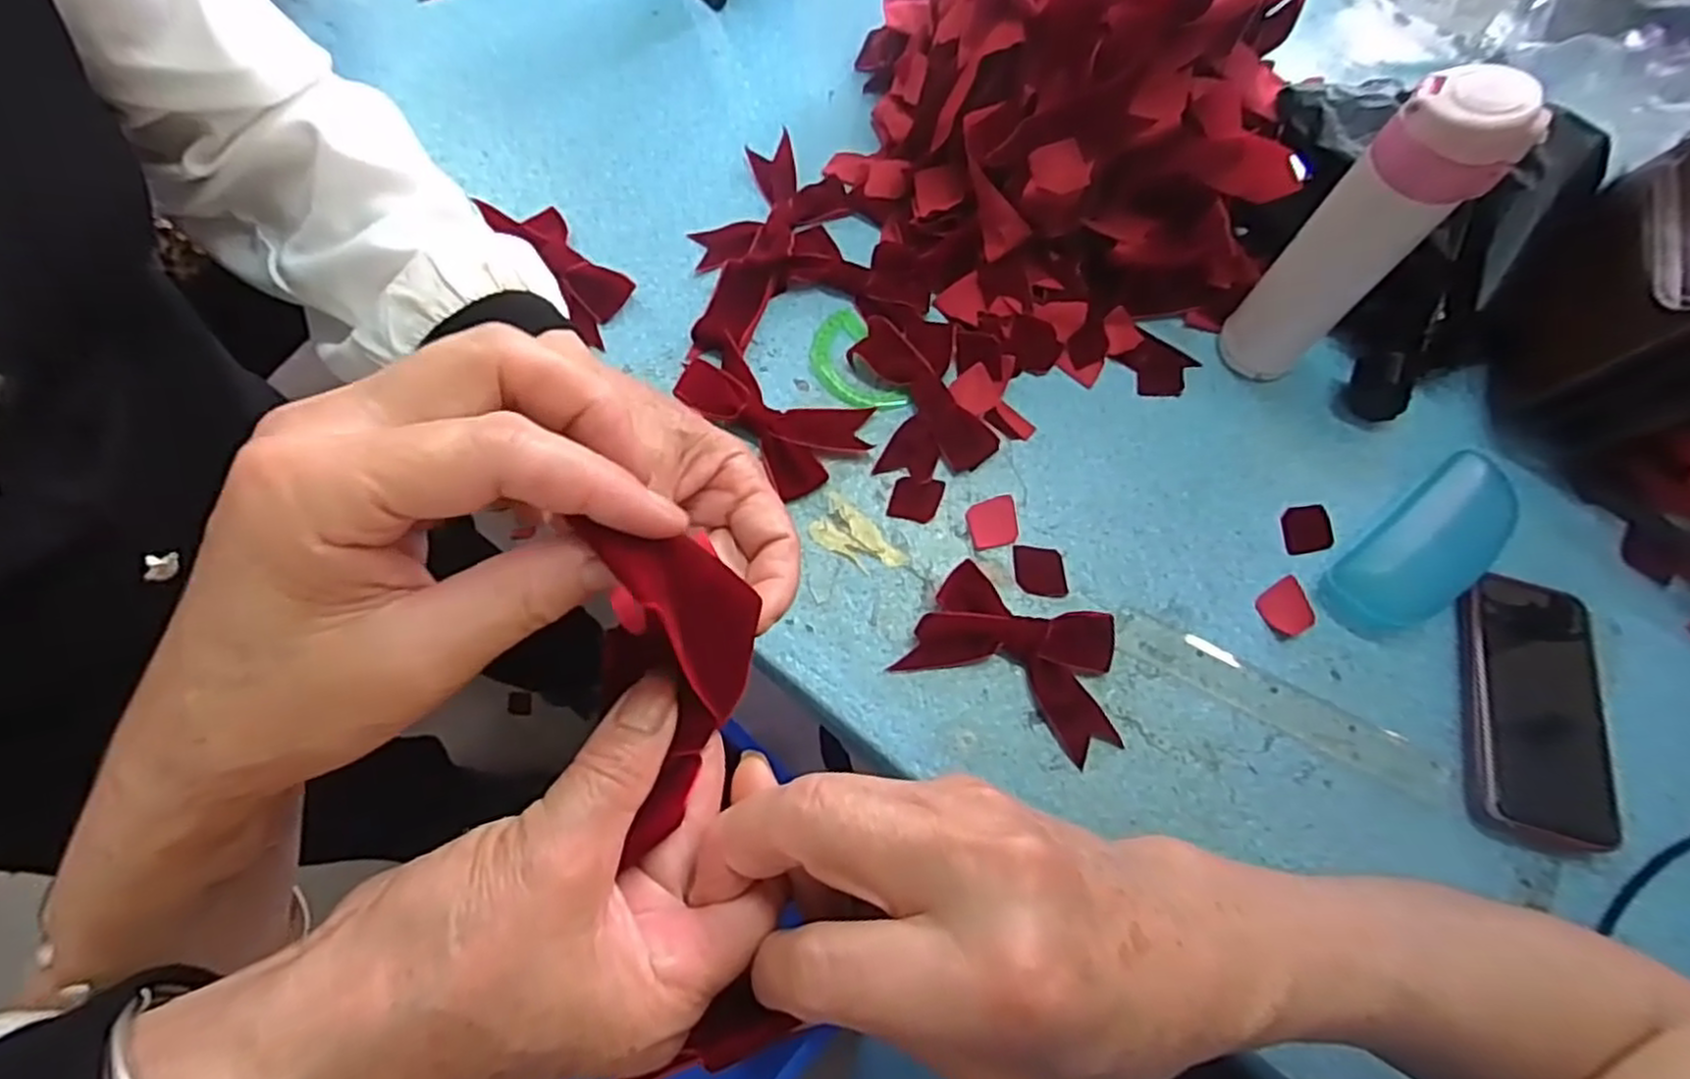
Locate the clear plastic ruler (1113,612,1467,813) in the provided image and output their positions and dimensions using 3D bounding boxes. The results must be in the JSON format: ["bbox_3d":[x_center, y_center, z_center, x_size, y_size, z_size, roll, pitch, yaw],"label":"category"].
[{"bbox_3d":[0.276,0.104,0.478,0.219,0.007,0.032,27,76,9],"label":"clear plastic ruler"}]

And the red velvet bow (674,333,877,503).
[{"bbox_3d":[-0.048,-0.095,0.538,0.125,0.020,0.084,41,71,14],"label":"red velvet bow"}]

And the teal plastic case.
[{"bbox_3d":[0.386,0.007,0.500,0.152,0.034,0.065,-36,73,-16],"label":"teal plastic case"}]

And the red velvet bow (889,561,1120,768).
[{"bbox_3d":[0.111,0.074,0.478,0.133,0.016,0.086,21,67,6],"label":"red velvet bow"}]

